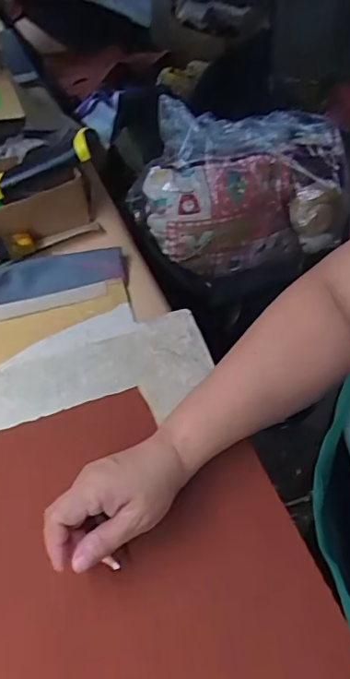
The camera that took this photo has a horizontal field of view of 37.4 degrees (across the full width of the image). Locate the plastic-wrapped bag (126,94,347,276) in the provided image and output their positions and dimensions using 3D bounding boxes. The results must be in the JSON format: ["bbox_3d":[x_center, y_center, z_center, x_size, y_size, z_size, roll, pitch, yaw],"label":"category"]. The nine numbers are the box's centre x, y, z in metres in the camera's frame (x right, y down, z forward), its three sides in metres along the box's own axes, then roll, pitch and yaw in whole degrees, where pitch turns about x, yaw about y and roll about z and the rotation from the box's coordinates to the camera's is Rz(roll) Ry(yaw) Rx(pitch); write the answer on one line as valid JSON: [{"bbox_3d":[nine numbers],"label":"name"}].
[{"bbox_3d":[0.084,-0.204,0.659,0.266,0.145,0.160,-15,55,-8],"label":"plastic-wrapped bag"}]

